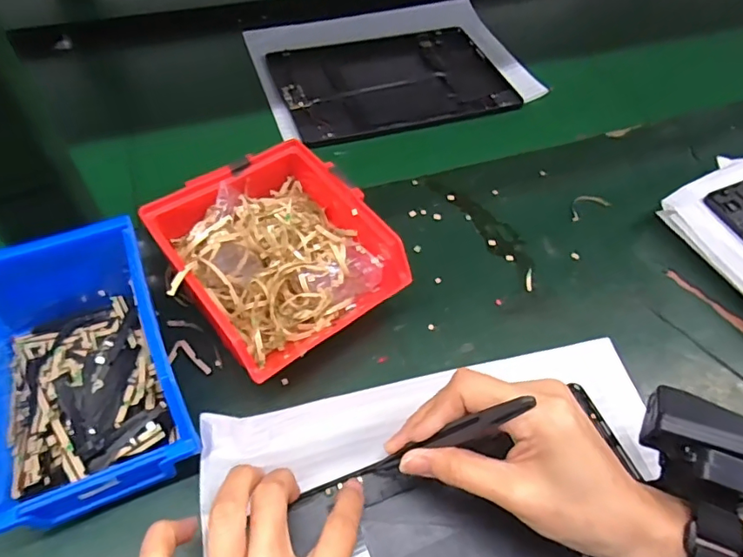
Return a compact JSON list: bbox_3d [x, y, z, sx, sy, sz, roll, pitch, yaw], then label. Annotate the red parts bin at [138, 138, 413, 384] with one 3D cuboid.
[{"bbox_3d":[-0.063,-0.009,0.342,0.126,0.070,0.133,-33,63,-24],"label":"red parts bin"}]

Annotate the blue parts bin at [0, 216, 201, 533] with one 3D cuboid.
[{"bbox_3d":[-0.170,0.045,0.292,0.106,0.078,0.165,-19,58,-17],"label":"blue parts bin"}]

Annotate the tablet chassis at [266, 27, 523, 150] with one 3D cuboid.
[{"bbox_3d":[0.021,-0.210,0.542,0.231,0.011,0.169,-14,56,-14],"label":"tablet chassis"}]

